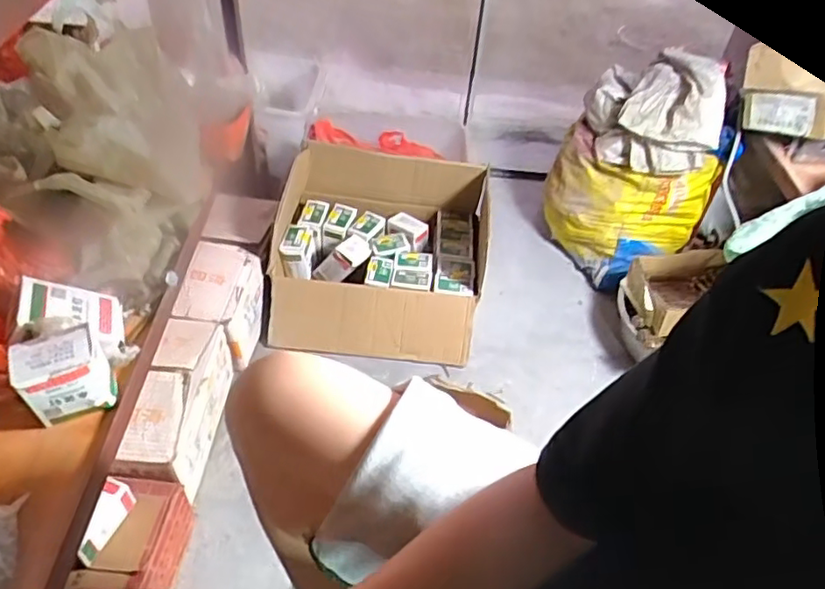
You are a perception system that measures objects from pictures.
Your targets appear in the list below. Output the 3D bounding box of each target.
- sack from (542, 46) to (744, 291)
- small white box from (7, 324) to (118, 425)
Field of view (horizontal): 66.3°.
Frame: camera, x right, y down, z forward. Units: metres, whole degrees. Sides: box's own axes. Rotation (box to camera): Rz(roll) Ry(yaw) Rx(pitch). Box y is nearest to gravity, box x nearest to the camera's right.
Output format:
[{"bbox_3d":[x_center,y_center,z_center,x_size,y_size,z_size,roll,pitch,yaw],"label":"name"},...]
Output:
[{"bbox_3d":[0.407,-0.247,1.179,0.168,0.405,0.279,-28,55,-28],"label":"sack"},{"bbox_3d":[-0.350,0.081,0.638,0.075,0.089,0.053,-19,50,-22],"label":"small white box"}]

